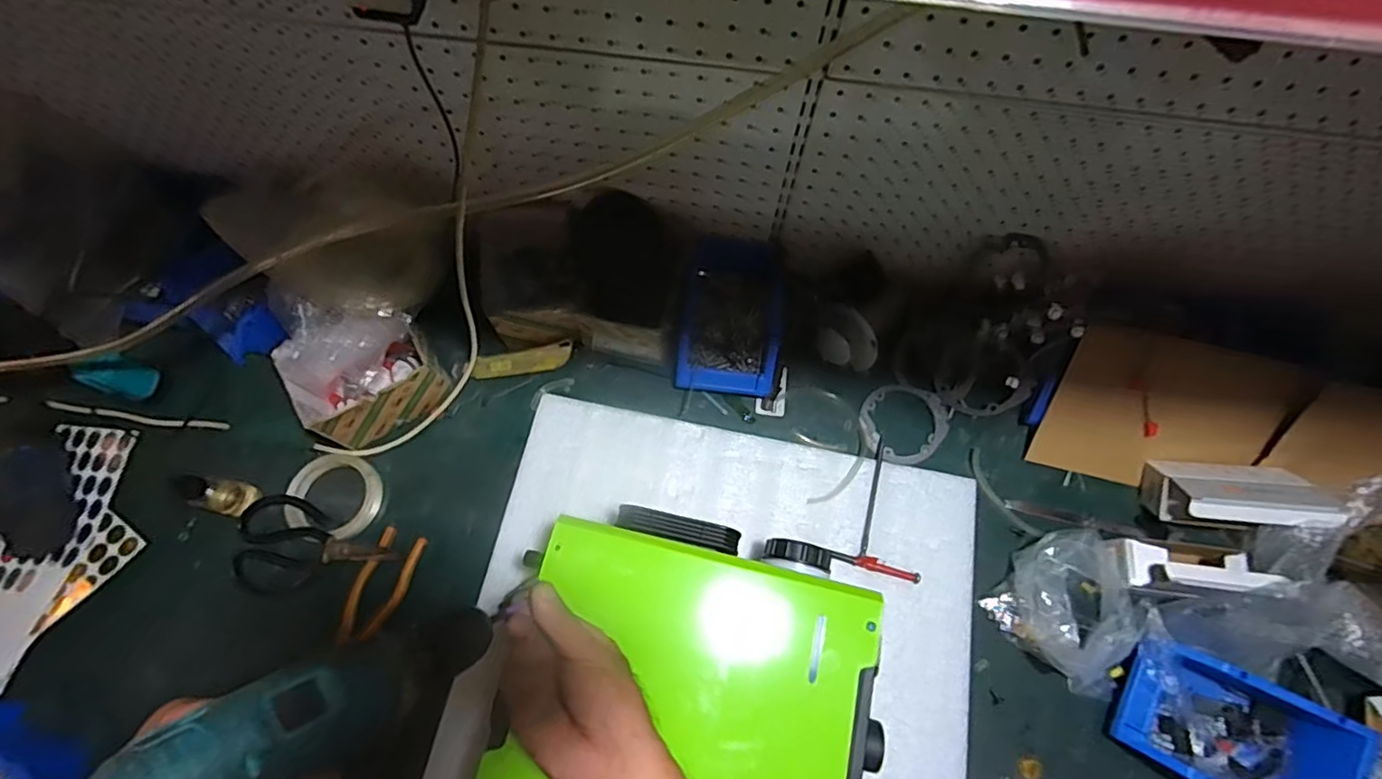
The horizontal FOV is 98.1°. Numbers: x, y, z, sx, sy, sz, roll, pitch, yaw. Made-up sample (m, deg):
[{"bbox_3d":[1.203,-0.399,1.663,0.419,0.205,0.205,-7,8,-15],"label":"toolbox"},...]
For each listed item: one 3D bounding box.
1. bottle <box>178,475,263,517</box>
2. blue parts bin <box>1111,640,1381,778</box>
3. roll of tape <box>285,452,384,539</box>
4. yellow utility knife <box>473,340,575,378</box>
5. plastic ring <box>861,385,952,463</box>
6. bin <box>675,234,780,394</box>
[{"bbox_3d":[-0.506,0.114,0.644,0.046,0.066,0.039,15,70,4],"label":"bottle"},{"bbox_3d":[0.523,0.338,0.588,0.199,0.091,0.114,24,71,7],"label":"blue parts bin"},{"bbox_3d":[-0.405,0.122,0.681,0.099,0.016,0.097,1,69,-1],"label":"roll of tape"},{"bbox_3d":[-0.206,-0.033,0.741,0.121,0.015,0.030,-13,101,-6],"label":"yellow utility knife"},{"bbox_3d":[0.261,0.044,0.733,0.105,0.010,0.101,18,70,5],"label":"plastic ring"},{"bbox_3d":[0.047,-0.087,0.725,0.117,0.064,0.180,6,69,1],"label":"bin"}]

